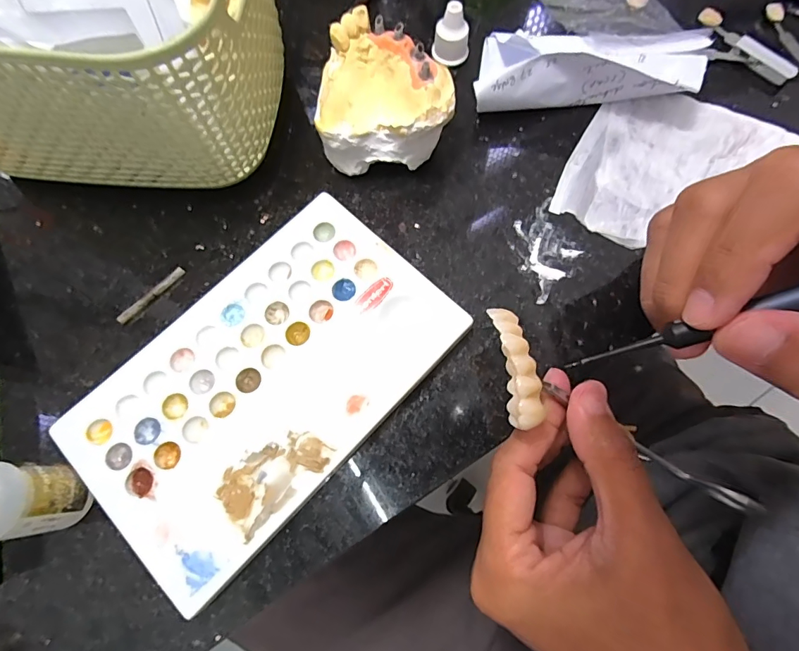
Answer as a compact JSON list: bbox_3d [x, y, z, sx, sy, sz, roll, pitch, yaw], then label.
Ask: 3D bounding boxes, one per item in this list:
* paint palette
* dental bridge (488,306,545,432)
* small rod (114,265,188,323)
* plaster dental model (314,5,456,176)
[{"bbox_3d":[-0.054,0.021,0.184,0.094,0.012,0.152,43,78,13],"label":"paint palette"},{"bbox_3d":[0.042,0.014,0.156,0.013,0.007,0.043,-9,75,-2],"label":"dental bridge"},{"bbox_3d":[-0.115,-0.014,0.200,0.004,0.004,0.036,42,77,13],"label":"small rod"},{"bbox_3d":[-0.008,-0.107,0.208,0.064,0.042,0.059,-3,72,0],"label":"plaster dental model"}]

